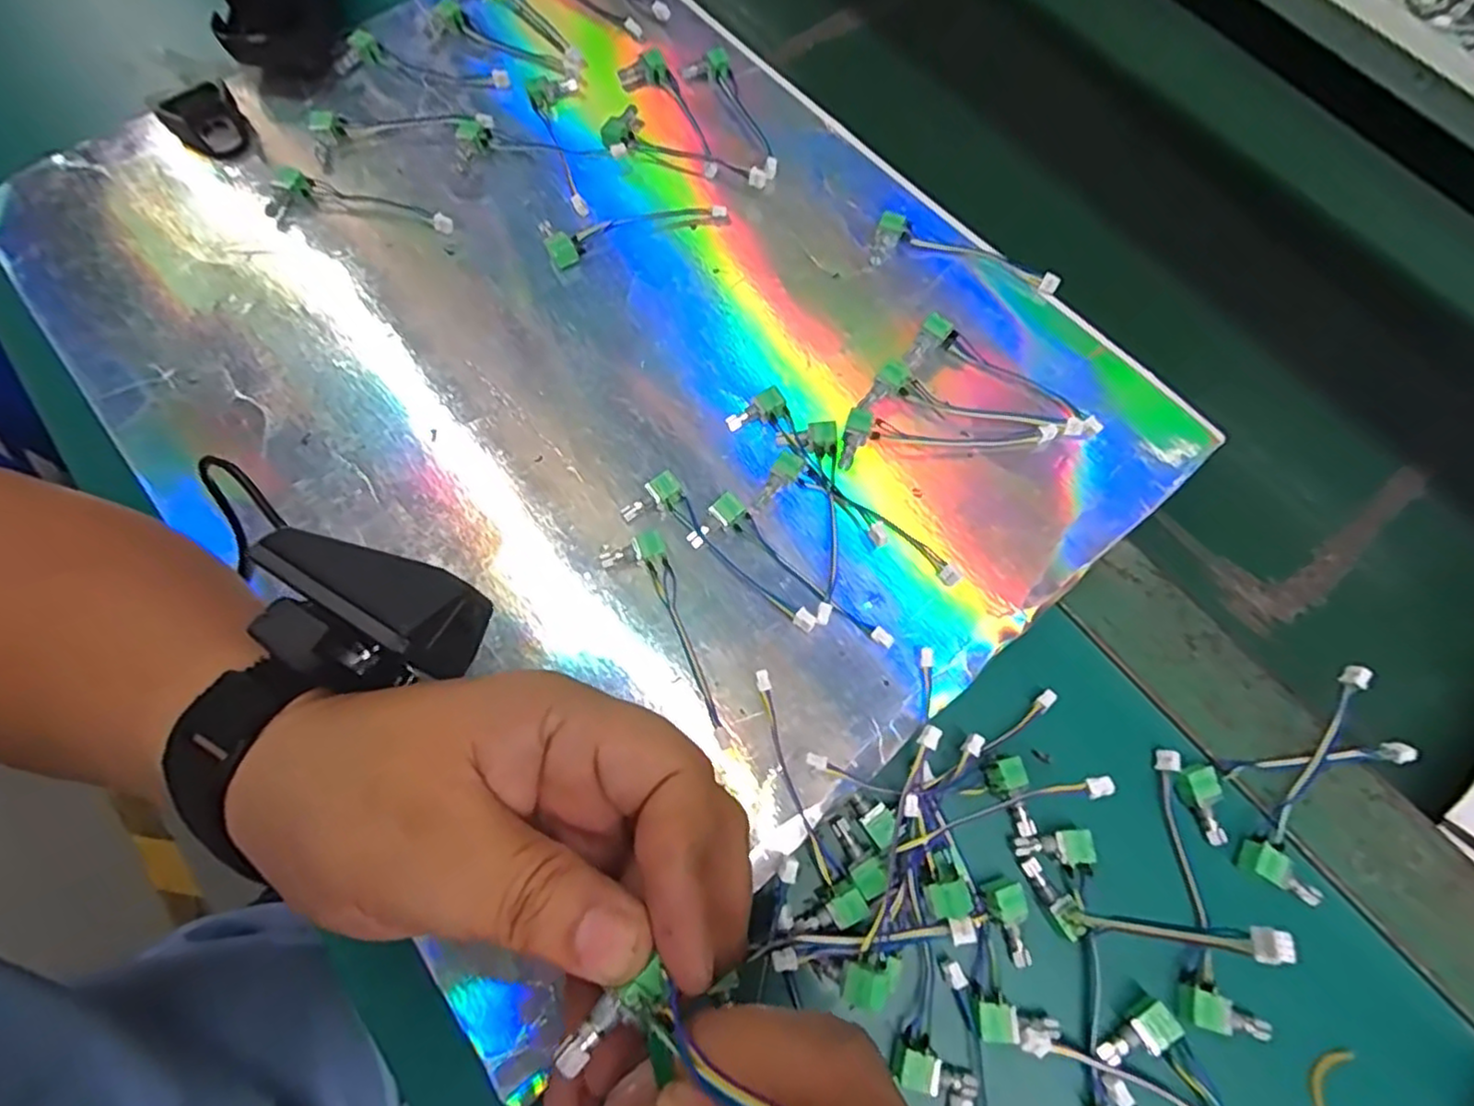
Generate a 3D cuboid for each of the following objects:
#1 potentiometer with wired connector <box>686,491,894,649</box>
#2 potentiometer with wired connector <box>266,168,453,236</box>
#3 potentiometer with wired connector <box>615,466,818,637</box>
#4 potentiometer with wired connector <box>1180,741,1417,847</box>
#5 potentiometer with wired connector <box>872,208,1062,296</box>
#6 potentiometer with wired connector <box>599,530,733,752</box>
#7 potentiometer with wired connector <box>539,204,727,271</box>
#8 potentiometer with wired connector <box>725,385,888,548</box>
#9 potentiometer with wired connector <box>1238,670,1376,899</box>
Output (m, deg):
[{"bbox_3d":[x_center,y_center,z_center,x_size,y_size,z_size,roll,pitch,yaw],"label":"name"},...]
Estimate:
[{"bbox_3d":[0.021,0.012,0.277,0.092,0.010,0.025,41,74,12],"label":"potentiometer with wired connector"},{"bbox_3d":[-0.193,-0.176,0.348,0.093,0.011,0.030,10,70,2],"label":"potentiometer with wired connector"},{"bbox_3d":[-0.008,0.003,0.282,0.026,0.012,0.094,-43,77,-15],"label":"potentiometer with wired connector"},{"bbox_3d":[0.218,0.089,0.262,0.093,0.009,0.028,-9,71,-5],"label":"potentiometer with wired connector"},{"bbox_3d":[0.114,-0.150,0.341,0.092,0.010,0.024,13,70,3],"label":"potentiometer with wired connector"},{"bbox_3d":[-0.023,0.033,0.273,0.025,0.008,0.095,-28,74,-11],"label":"potentiometer with wired connector"},{"bbox_3d":[-0.053,-0.170,0.348,0.092,0.008,0.025,-19,72,-9],"label":"potentiometer with wired connector"},{"bbox_3d":[0.034,-0.037,0.299,0.025,0.009,0.088,-39,76,-14],"label":"potentiometer with wired connector"},{"bbox_3d":[0.222,0.085,0.262,0.027,0.014,0.093,29,72,8],"label":"potentiometer with wired connector"}]

